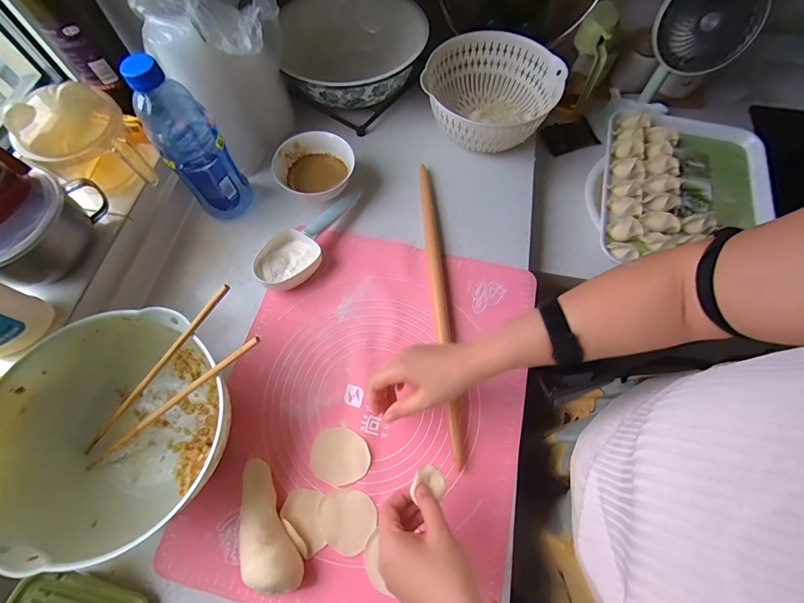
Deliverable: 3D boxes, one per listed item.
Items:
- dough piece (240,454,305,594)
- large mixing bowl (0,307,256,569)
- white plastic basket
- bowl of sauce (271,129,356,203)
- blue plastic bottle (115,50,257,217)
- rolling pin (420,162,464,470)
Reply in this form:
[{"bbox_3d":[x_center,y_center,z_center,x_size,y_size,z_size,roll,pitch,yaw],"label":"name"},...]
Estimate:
[{"bbox_3d":[-0.160,0.257,0.424,0.046,0.049,0.140,-28,70,-11],"label":"dough piece"},{"bbox_3d":[-0.317,0.146,0.437,0.252,0.112,0.239,-17,68,-7],"label":"large mixing bowl"},{"bbox_3d":[0.150,-0.361,0.657,0.215,0.095,0.227,0,67,0],"label":"white plastic basket"},{"bbox_3d":[-0.142,-0.213,0.613,0.121,0.061,0.118,0,67,0],"label":"bowl of sauce"},{"bbox_3d":[-0.299,-0.228,0.527,0.082,0.238,0.099,-30,71,-12],"label":"blue plastic bottle"},{"bbox_3d":[0.058,-0.016,0.550,0.026,0.030,0.471,-3,67,-2],"label":"rolling pin"}]

